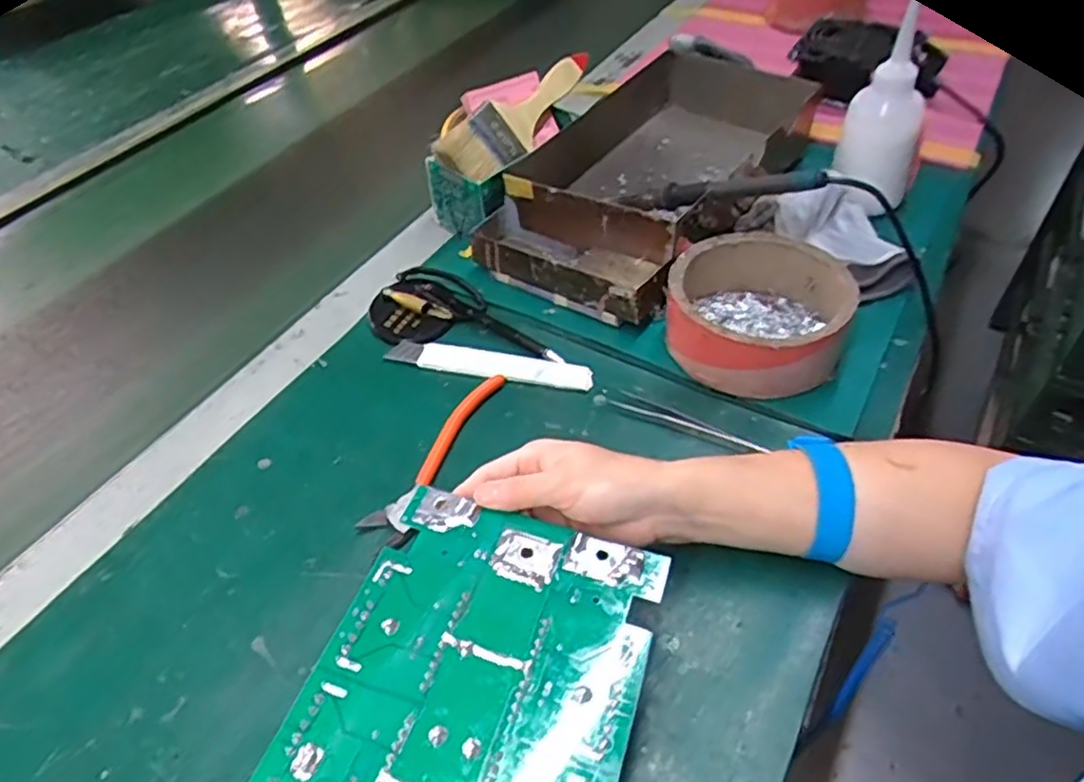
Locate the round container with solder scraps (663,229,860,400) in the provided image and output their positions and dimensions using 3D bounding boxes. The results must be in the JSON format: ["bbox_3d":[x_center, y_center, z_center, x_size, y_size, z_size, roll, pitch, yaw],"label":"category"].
[{"bbox_3d":[0.153,-0.056,0.492,0.120,0.054,0.113,-3,47,3],"label":"round container with solder scraps"}]

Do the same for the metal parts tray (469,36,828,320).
[{"bbox_3d":[0.099,-0.202,0.627,0.195,0.067,0.346,21,53,23],"label":"metal parts tray"}]

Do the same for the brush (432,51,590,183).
[{"bbox_3d":[-0.016,-0.244,0.619,0.178,0.051,0.017,-42,18,-27],"label":"brush"}]

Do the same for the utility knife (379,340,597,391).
[{"bbox_3d":[-0.039,-0.021,0.505,0.153,0.008,0.021,7,49,13],"label":"utility knife"}]

